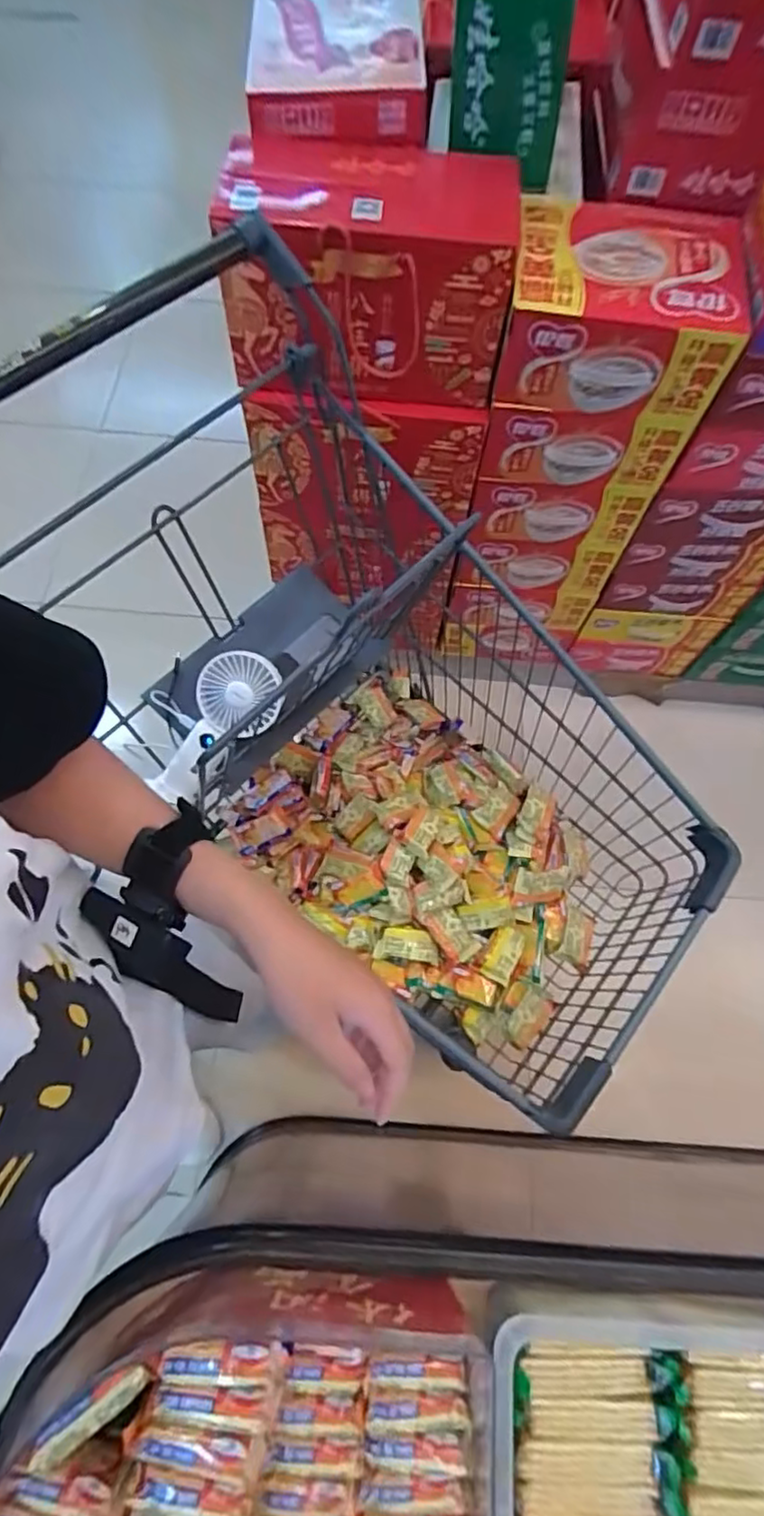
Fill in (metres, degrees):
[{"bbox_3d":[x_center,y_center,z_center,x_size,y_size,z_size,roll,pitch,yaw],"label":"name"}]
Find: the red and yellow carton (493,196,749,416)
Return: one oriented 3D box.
[{"bbox_3d":[0.303,-0.586,0.820,0.273,0.135,0.231,8,67,1],"label":"red and yellow carton"}]

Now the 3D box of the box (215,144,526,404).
[{"bbox_3d":[-0.014,-0.607,0.798,0.336,0.196,0.187,5,67,-1],"label":"box"}]

